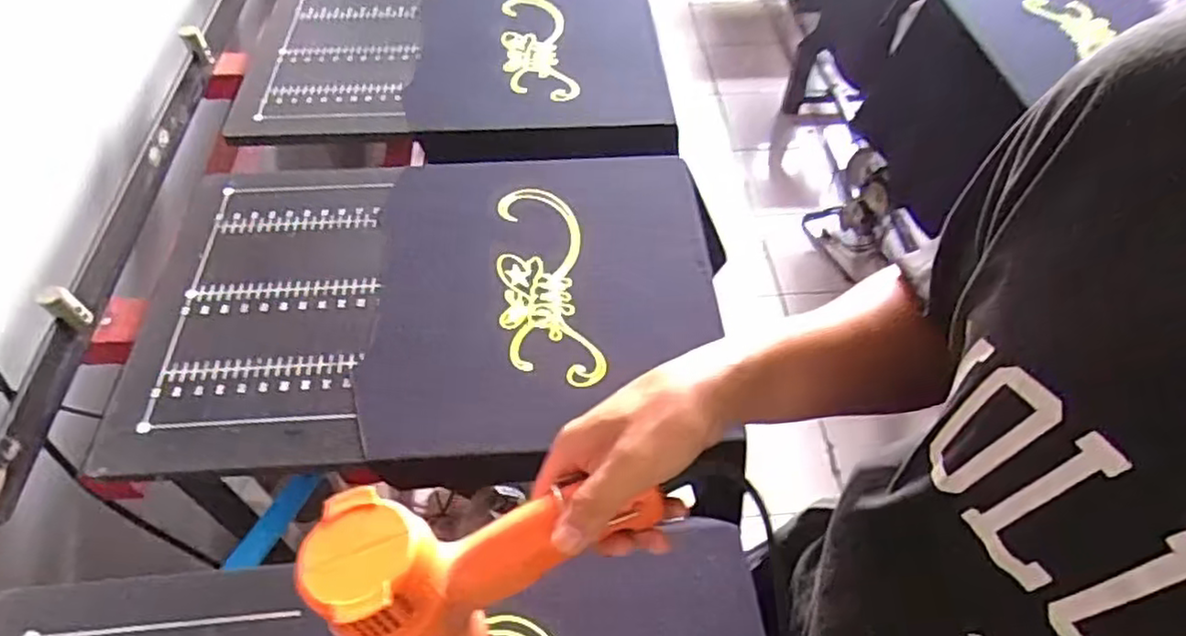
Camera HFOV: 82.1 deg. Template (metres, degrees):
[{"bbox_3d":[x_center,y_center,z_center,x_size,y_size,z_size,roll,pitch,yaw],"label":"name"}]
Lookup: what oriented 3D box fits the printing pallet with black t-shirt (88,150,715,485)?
[{"bbox_3d":[-0.175,-0.034,0.732,0.589,0.023,0.392,-3,53,-3],"label":"printing pallet with black t-shirt"}]

